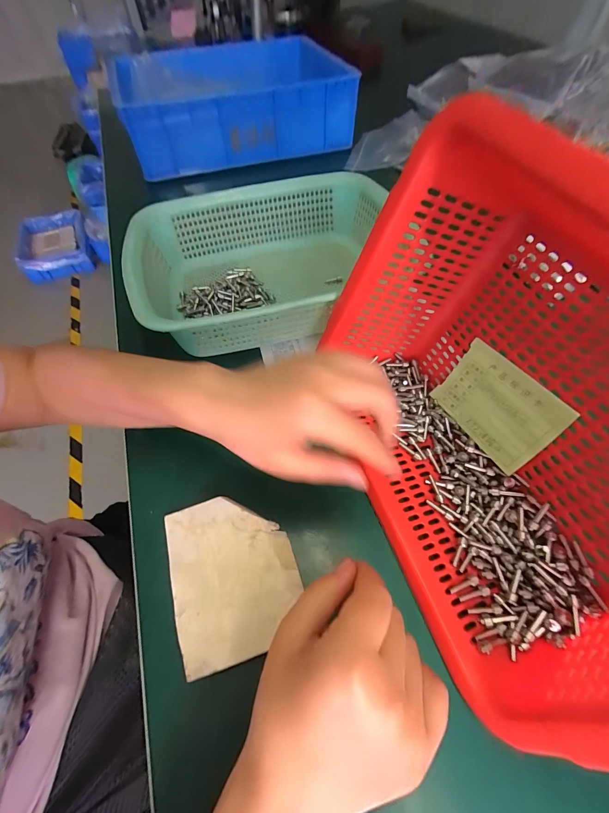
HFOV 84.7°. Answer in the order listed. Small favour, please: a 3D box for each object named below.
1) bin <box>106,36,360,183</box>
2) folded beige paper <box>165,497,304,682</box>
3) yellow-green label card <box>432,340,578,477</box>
[{"bbox_3d":[-0.116,-0.535,0.596,0.382,0.119,0.235,-11,58,-6],"label":"bin"},{"bbox_3d":[-0.053,0.121,0.247,0.087,0.012,0.108,-17,58,-7],"label":"folded beige paper"},{"bbox_3d":[0.153,-0.002,0.272,0.005,0.064,0.095,3,40,-33],"label":"yellow-green label card"}]

